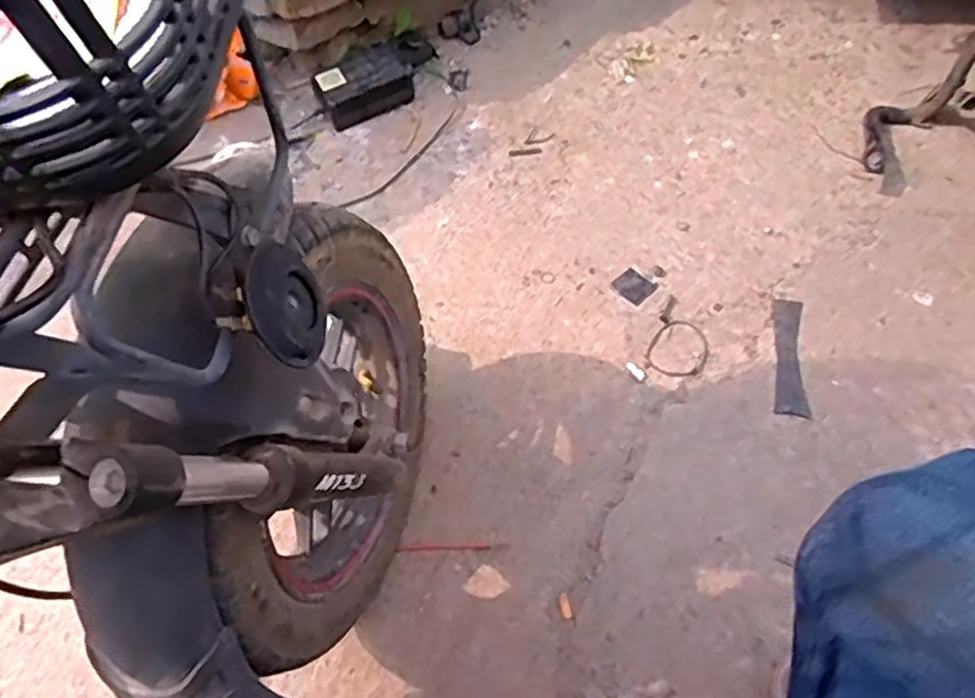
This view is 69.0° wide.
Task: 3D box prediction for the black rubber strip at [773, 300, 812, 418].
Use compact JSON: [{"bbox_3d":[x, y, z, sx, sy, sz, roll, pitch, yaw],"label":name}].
[{"bbox_3d":[0.368,0.008,0.867,0.037,0.007,0.174,5,54,11],"label":"black rubber strip"}]

